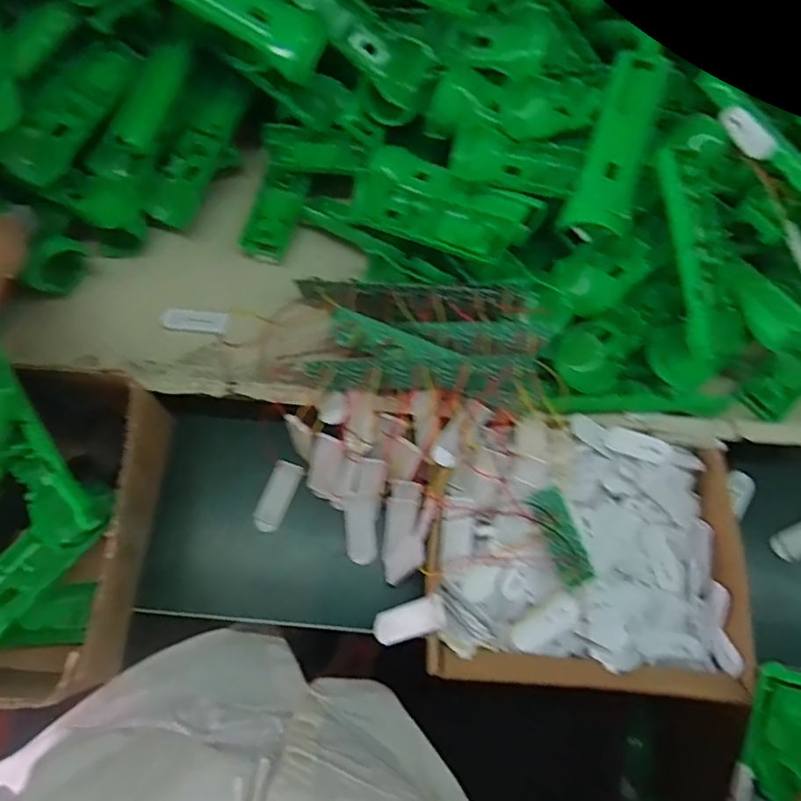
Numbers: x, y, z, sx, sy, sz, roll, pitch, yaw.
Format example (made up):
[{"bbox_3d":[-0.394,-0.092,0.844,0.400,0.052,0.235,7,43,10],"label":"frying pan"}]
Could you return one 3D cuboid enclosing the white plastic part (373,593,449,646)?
[{"bbox_3d":[0.006,0.152,0.393,0.056,0.005,0.022,-25,69,18],"label":"white plastic part"}]

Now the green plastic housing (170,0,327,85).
[{"bbox_3d":[-0.132,-0.304,0.432,0.154,0.029,0.048,29,70,-7],"label":"green plastic housing"}]

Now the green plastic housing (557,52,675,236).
[{"bbox_3d":[0.170,-0.199,0.438,0.044,0.018,0.143,20,86,6],"label":"green plastic housing"}]

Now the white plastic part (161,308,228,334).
[{"bbox_3d":[-0.184,-0.071,0.510,0.054,0.004,0.018,3,95,-21],"label":"white plastic part"}]

